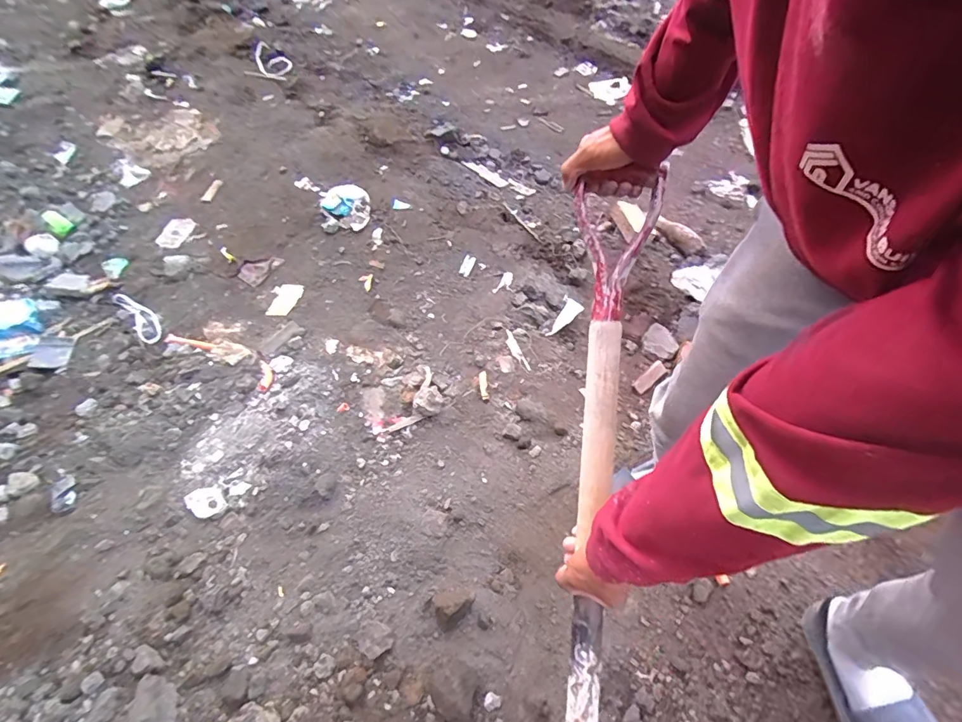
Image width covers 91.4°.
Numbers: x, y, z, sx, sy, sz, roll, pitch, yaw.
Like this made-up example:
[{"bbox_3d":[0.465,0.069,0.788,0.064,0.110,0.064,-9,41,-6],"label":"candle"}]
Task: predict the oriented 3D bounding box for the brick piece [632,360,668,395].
[{"bbox_3d":[0.411,0.039,1.140,0.097,0.015,0.033,-36,60,-19],"label":"brick piece"}]

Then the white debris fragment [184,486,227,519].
[{"bbox_3d":[-0.597,0.304,1.017,0.067,0.009,0.072,-30,69,-28],"label":"white debris fragment"}]

